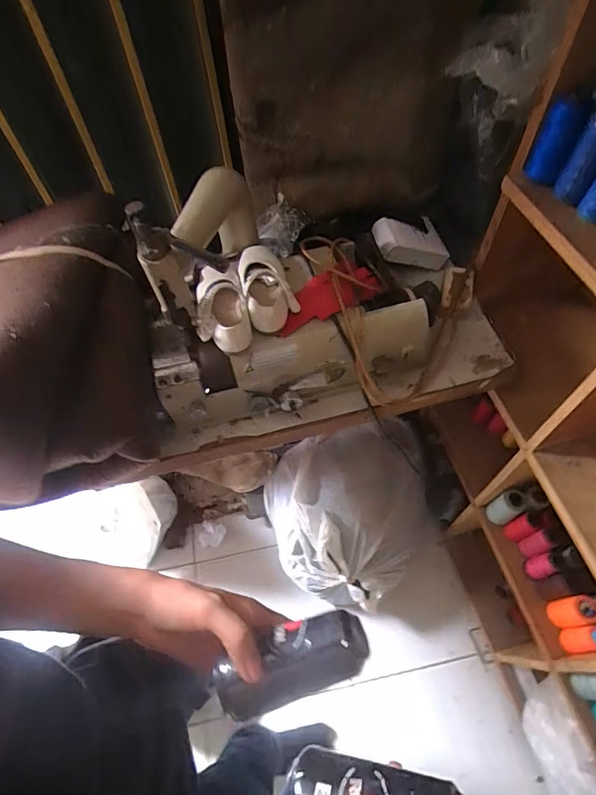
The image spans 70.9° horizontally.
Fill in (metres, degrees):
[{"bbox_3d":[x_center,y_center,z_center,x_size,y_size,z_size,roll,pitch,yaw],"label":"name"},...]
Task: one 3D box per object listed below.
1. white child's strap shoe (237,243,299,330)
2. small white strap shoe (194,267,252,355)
[{"bbox_3d":[-0.051,-0.181,0.697,0.080,0.060,0.171,-15,59,-6],"label":"white child's strap shoe"},{"bbox_3d":[-0.123,-0.141,0.676,0.082,0.066,0.153,-11,58,-3],"label":"small white strap shoe"}]

